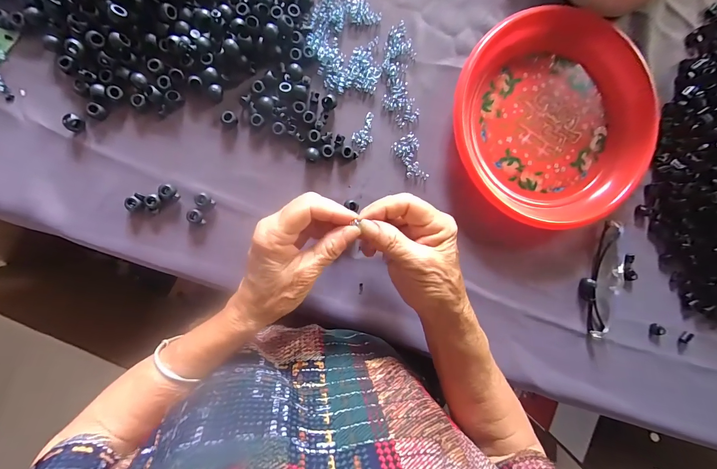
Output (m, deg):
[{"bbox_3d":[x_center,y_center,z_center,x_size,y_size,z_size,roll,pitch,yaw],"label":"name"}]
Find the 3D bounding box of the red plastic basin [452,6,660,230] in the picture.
[{"bbox_3d":[0.214,-0.123,0.338,0.216,0.040,0.224,0,93,-9],"label":"red plastic basin"}]

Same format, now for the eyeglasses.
[{"bbox_3d":[0.291,0.054,0.366,0.038,0.026,0.132,16,90,-9],"label":"eyeglasses"}]

